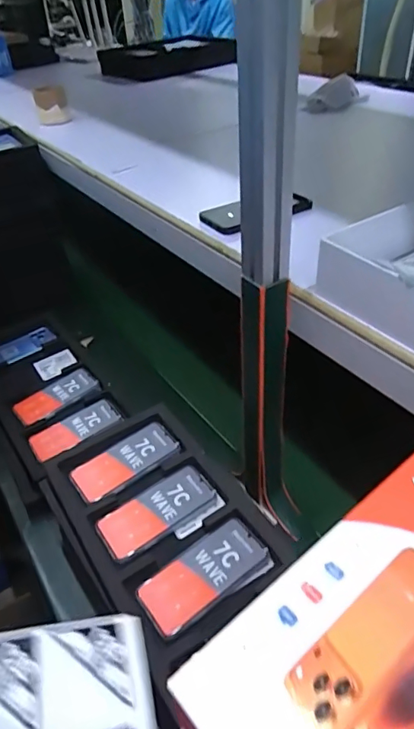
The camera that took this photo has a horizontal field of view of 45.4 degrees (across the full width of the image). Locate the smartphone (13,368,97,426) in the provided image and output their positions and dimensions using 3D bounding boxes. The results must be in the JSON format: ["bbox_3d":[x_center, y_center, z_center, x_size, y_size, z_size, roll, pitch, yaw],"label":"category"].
[{"bbox_3d":[-0.308,0.065,1.014,0.164,0.011,0.068,-31,48,-26],"label":"smartphone"}]

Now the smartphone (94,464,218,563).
[{"bbox_3d":[-0.072,0.211,0.711,0.164,0.011,0.071,-27,47,-23],"label":"smartphone"}]

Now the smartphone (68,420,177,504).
[{"bbox_3d":[-0.129,0.154,0.782,0.162,0.015,0.071,-28,47,-24],"label":"smartphone"}]

